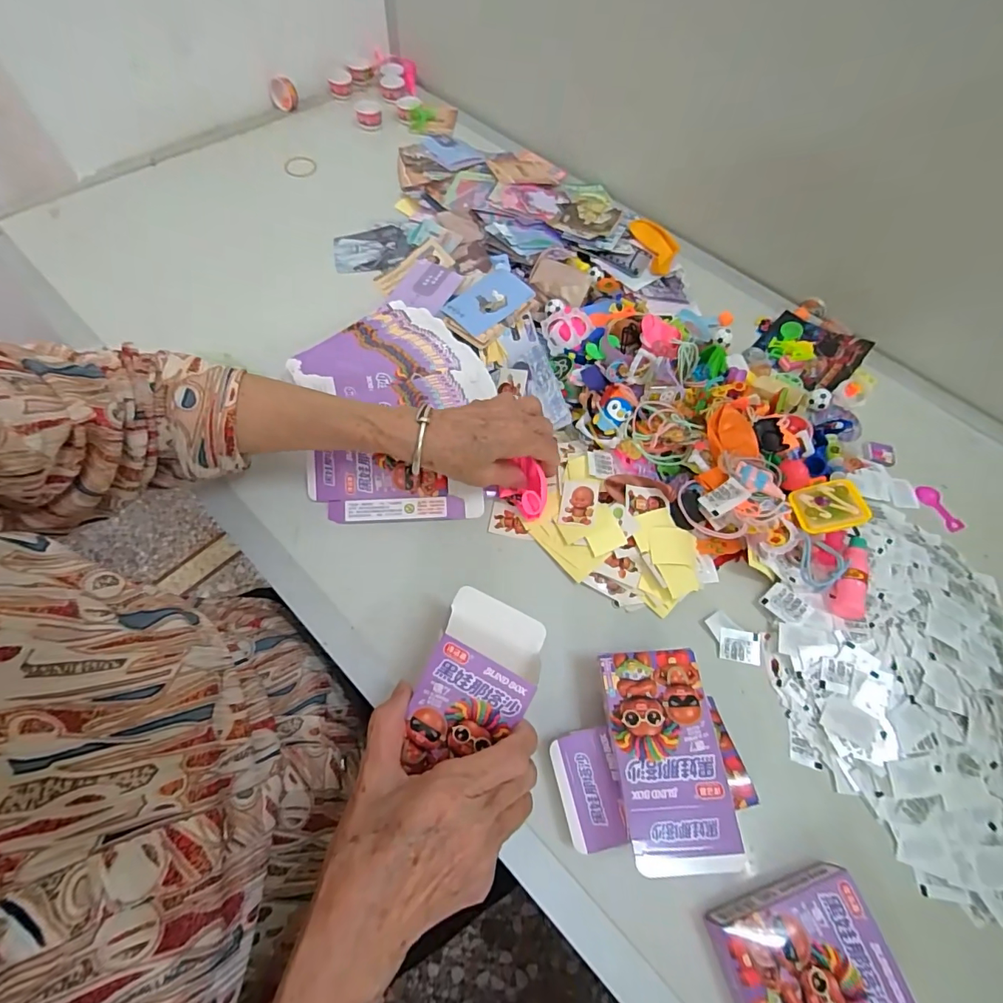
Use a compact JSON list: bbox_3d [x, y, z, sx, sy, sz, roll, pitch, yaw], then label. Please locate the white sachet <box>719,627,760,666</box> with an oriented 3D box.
[{"bbox_3d":[0.187,0.113,0.361,0.033,0.004,0.025,11,62,0],"label":"white sachet"}]

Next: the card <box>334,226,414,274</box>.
[{"bbox_3d":[-0.152,-0.295,0.542,0.089,0.004,0.062,-9,72,-1],"label":"card"}]

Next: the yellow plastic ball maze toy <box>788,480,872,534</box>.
[{"bbox_3d":[0.263,0.003,0.369,0.046,0.005,0.042,-17,51,21],"label":"yellow plastic ball maze toy"}]

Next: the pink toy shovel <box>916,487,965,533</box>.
[{"bbox_3d":[0.412,0.006,0.433,0.020,0.004,0.048,-21,67,-13],"label":"pink toy shovel"}]

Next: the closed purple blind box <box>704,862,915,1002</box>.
[{"bbox_3d":[0.176,0.267,0.268,0.092,0.026,0.066,-13,65,-11],"label":"closed purple blind box"}]

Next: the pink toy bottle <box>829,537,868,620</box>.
[{"bbox_3d":[0.278,0.057,0.363,0.019,0.016,0.073,26,64,8],"label":"pink toy bottle"}]

